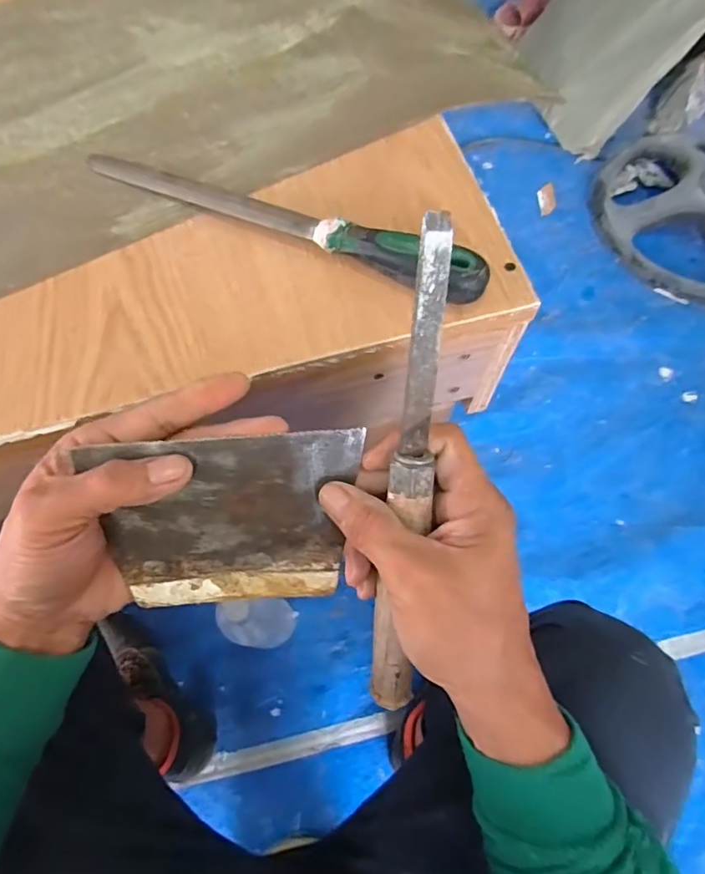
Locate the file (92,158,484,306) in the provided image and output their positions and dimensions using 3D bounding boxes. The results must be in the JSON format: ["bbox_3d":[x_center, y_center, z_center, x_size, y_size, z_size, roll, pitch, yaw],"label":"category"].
[{"bbox_3d":[-0.057,-0.149,0.356,0.303,0.024,0.029,23,69,11],"label":"file"}]

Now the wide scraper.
[{"bbox_3d":[-0.065,0.047,0.291,0.135,0.005,0.099,-3,111,-4],"label":"wide scraper"}]

